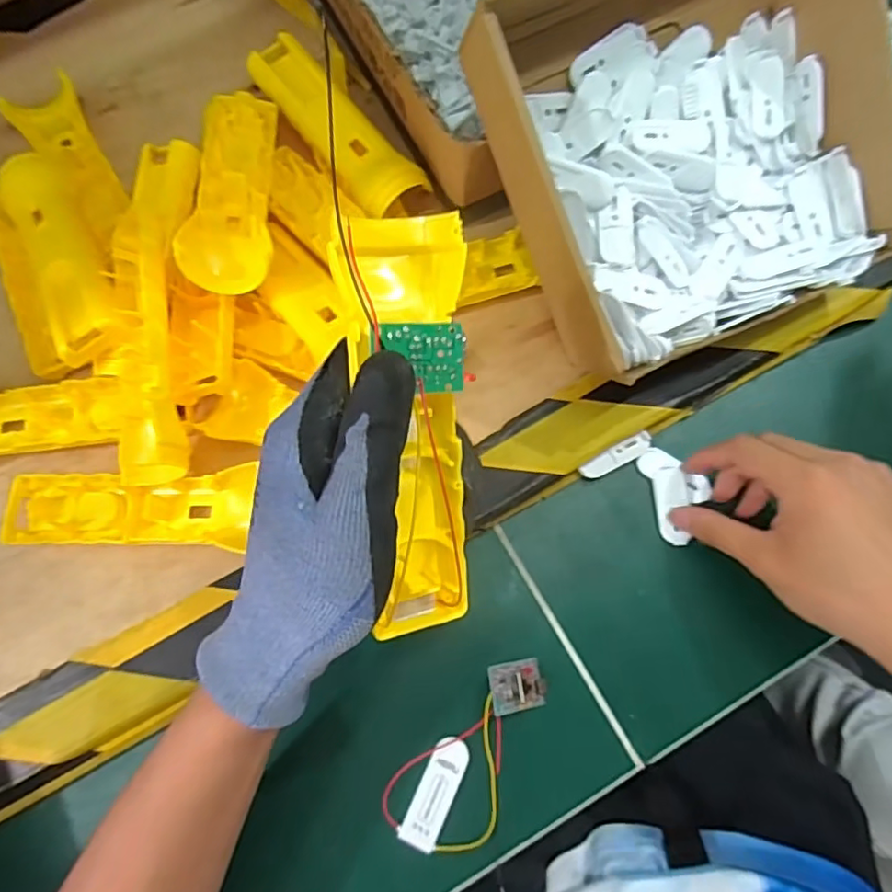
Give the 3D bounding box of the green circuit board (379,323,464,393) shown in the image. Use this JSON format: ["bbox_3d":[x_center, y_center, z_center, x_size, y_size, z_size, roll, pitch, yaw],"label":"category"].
[{"bbox_3d":[-0.008,-0.032,0.216,0.030,0.004,0.025,-4,98,-19],"label":"green circuit board"}]

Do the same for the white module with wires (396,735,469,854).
[{"bbox_3d":[-0.005,0.194,0.333,0.021,0.008,0.058,26,76,7],"label":"white module with wires"}]

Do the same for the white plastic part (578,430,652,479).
[{"bbox_3d":[0.109,0.007,0.381,0.050,0.007,0.013,-27,76,-8],"label":"white plastic part"}]

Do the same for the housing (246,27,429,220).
[{"bbox_3d":[-0.079,-0.222,0.410,0.046,0.019,0.153,-38,78,-10],"label":"housing"}]

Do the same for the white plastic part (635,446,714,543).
[{"bbox_3d":[0.148,0.029,0.375,0.036,0.005,0.062,-13,75,-4],"label":"white plastic part"}]

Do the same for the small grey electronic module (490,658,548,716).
[{"bbox_3d":[0.043,0.138,0.339,0.036,0.012,0.027,0,71,-27],"label":"small grey electronic module"}]

